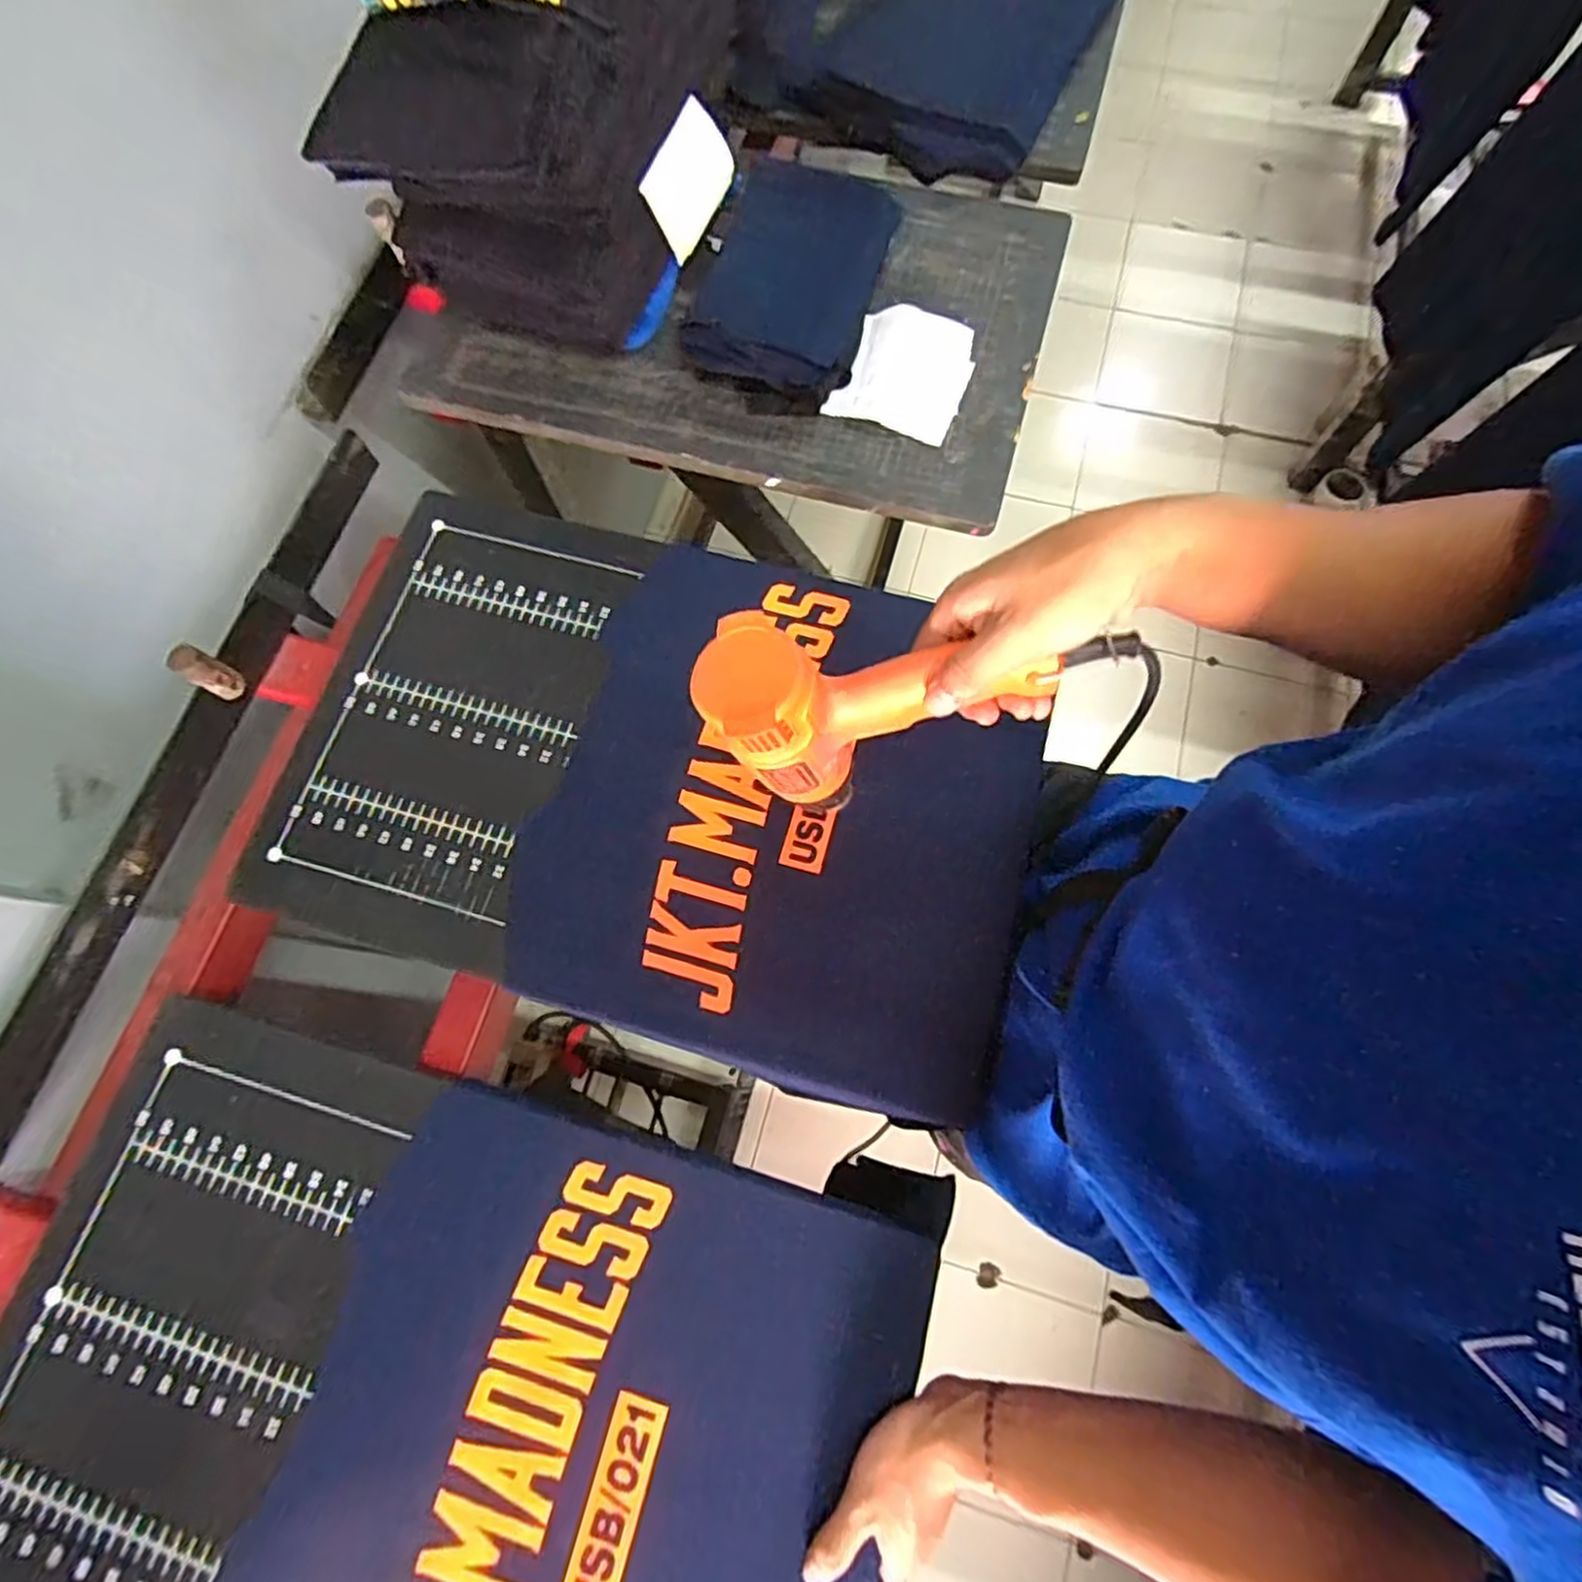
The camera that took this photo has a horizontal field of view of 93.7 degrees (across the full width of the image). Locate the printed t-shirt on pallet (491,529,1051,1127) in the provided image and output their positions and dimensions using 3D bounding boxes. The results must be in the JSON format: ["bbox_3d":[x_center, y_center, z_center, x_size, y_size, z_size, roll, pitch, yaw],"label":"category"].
[{"bbox_3d":[0.000,0.009,0.589,0.371,0.020,0.401,14,74,5],"label":"printed t-shirt on pallet"}]

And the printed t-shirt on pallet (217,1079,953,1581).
[{"bbox_3d":[-0.135,0.434,0.472,0.380,0.023,0.426,14,74,5],"label":"printed t-shirt on pallet"}]

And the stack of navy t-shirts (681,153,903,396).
[{"bbox_3d":[0.004,-0.518,0.737,0.161,0.039,0.281,14,74,5],"label":"stack of navy t-shirts"}]

